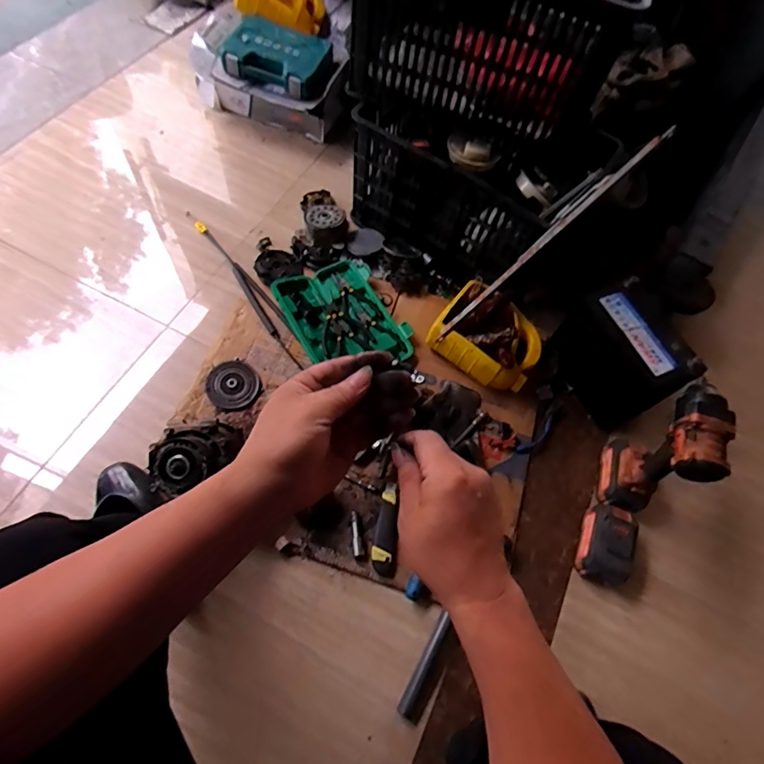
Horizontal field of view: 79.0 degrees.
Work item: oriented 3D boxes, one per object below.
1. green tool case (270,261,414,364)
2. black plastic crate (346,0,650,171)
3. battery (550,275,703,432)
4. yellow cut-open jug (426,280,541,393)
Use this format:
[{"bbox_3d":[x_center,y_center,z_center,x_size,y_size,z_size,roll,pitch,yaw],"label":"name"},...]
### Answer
[{"bbox_3d":[-0.085,-0.141,1.034,0.229,0.038,0.302,-24,69,-16],"label":"green tool case"},{"bbox_3d":[0.236,-0.770,0.967,0.495,0.314,0.467,20,64,4],"label":"black plastic crate"},{"bbox_3d":[0.487,-0.058,0.954,0.134,0.208,0.240,-15,67,-12],"label":"battery"},{"bbox_3d":[0.229,-0.094,0.987,0.212,0.115,0.179,33,66,10],"label":"yellow cut-open jug"}]

